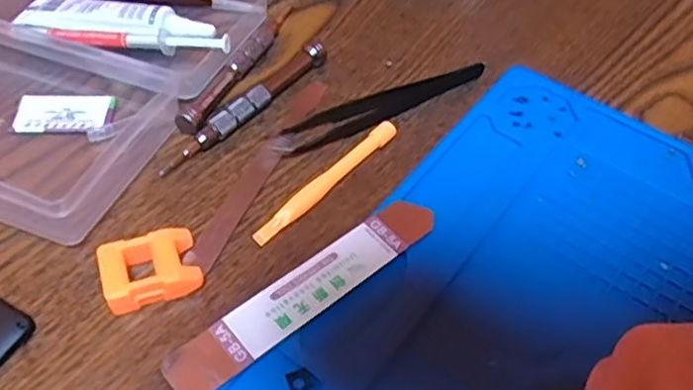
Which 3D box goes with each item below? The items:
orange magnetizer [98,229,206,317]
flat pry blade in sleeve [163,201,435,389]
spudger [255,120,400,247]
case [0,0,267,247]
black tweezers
[{"bbox_3d":[-0.072,0.028,0.244,0.034,0.013,0.025,-15,53,-15],"label":"orange magnetizer"},{"bbox_3d":[-0.013,0.034,0.244,0.116,0.004,0.020,-33,61,-26],"label":"flat pry blade in sleeve"},{"bbox_3d":[-0.008,-0.006,0.279,0.009,0.007,0.083,34,57,23],"label":"spudger"},{"bbox_3d":[-0.149,-0.068,0.309,0.164,0.027,0.185,16,52,10],"label":"case"},{"bbox_3d":[0.017,-0.042,0.311,0.111,0.005,0.018,-22,55,-19],"label":"black tweezers"}]

